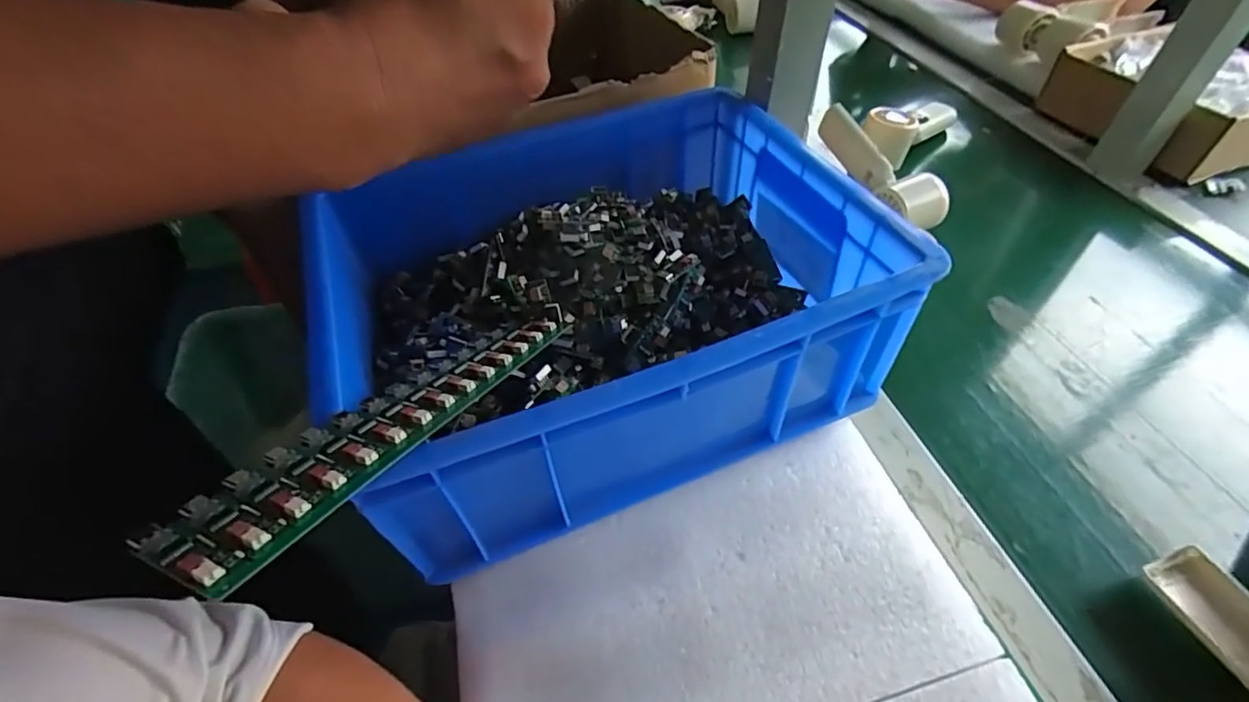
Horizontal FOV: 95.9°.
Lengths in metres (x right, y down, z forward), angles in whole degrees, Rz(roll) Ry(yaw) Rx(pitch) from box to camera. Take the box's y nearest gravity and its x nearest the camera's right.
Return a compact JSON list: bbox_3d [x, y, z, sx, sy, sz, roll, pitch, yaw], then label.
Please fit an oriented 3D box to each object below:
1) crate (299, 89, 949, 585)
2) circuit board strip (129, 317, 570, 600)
[{"bbox_3d":[-0.016,-0.040,0.393,0.319,0.128,0.262,-18,51,-14],"label":"crate"},{"bbox_3d":[-0.099,0.026,0.266,0.045,0.010,0.213,20,31,18],"label":"circuit board strip"}]

